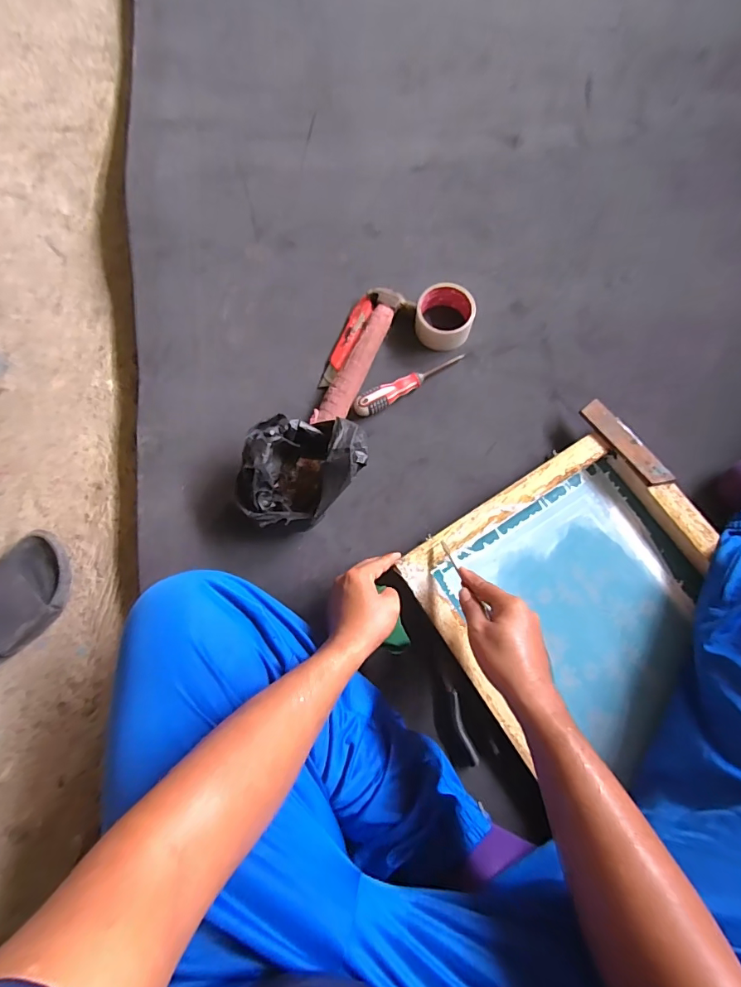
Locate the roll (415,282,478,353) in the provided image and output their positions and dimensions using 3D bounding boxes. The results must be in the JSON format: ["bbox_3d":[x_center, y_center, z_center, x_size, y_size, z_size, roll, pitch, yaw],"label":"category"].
[{"bbox_3d":[0.112,-0.269,0.697,0.084,0.049,0.091,0,76,0],"label":"roll"}]

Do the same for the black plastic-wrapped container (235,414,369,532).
[{"bbox_3d":[-0.092,-0.027,0.625,0.168,0.113,0.146,3,76,1],"label":"black plastic-wrapped container"}]

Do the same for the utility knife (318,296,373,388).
[{"bbox_3d":[-0.037,-0.235,0.715,0.034,0.023,0.155,24,78,6],"label":"utility knife"}]

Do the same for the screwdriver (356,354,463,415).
[{"bbox_3d":[0.060,-0.163,0.691,0.182,0.036,0.031,-27,78,-6],"label":"screwdriver"}]

